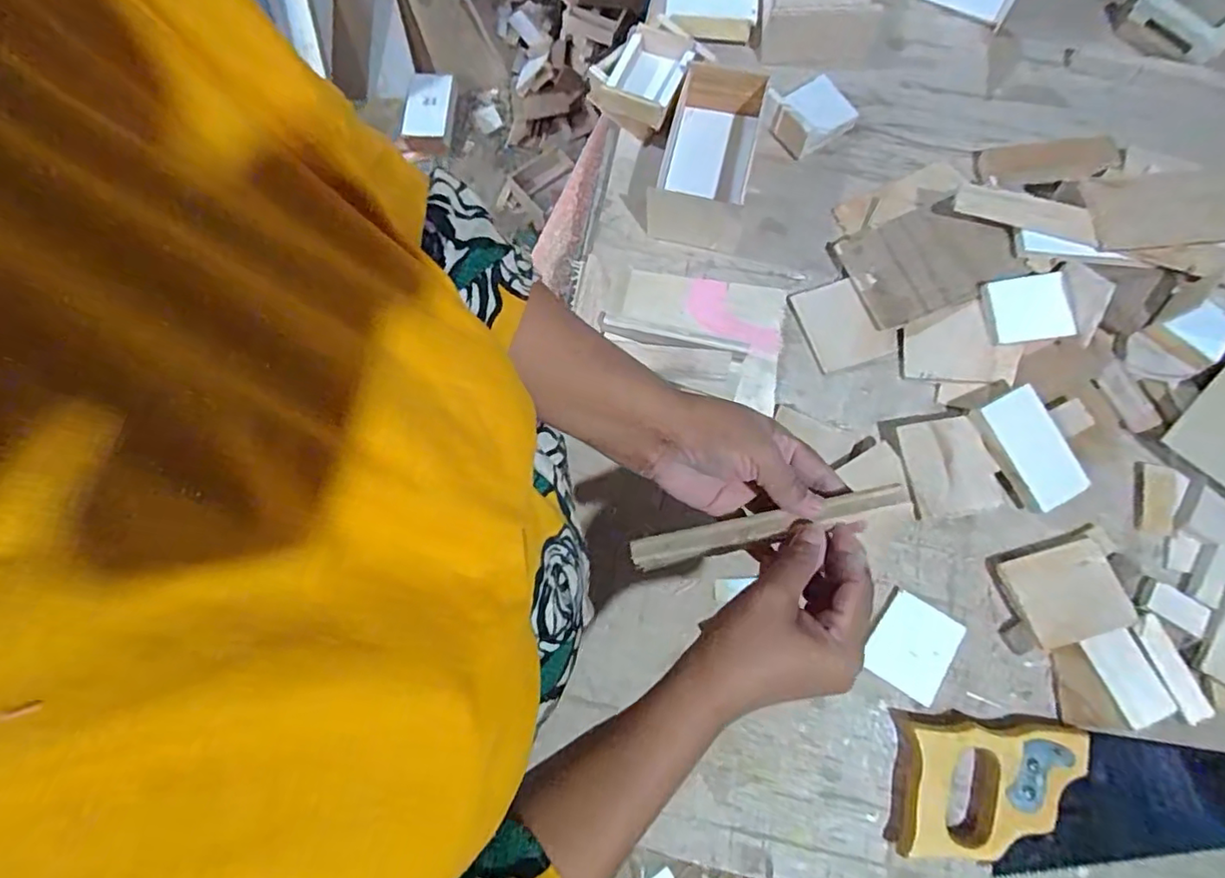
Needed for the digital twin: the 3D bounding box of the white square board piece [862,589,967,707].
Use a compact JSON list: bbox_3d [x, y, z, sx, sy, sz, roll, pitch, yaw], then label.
[{"bbox_3d":[0.252,0.174,0.502,0.063,0.005,0.074,32,76,10],"label":"white square board piece"}]

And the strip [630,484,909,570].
[{"bbox_3d":[0.093,0.056,0.377,0.170,0.006,0.019,-16,72,18],"label":"strip"}]

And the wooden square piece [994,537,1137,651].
[{"bbox_3d":[0.375,0.128,0.497,0.082,0.016,0.075,-17,74,-4],"label":"wooden square piece"}]

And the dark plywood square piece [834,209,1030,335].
[{"bbox_3d":[0.299,-0.171,0.569,0.136,0.010,0.107,-23,72,6],"label":"dark plywood square piece"}]

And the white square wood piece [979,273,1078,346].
[{"bbox_3d":[0.375,-0.118,0.541,0.068,0.012,0.060,-13,83,14],"label":"white square wood piece"}]

